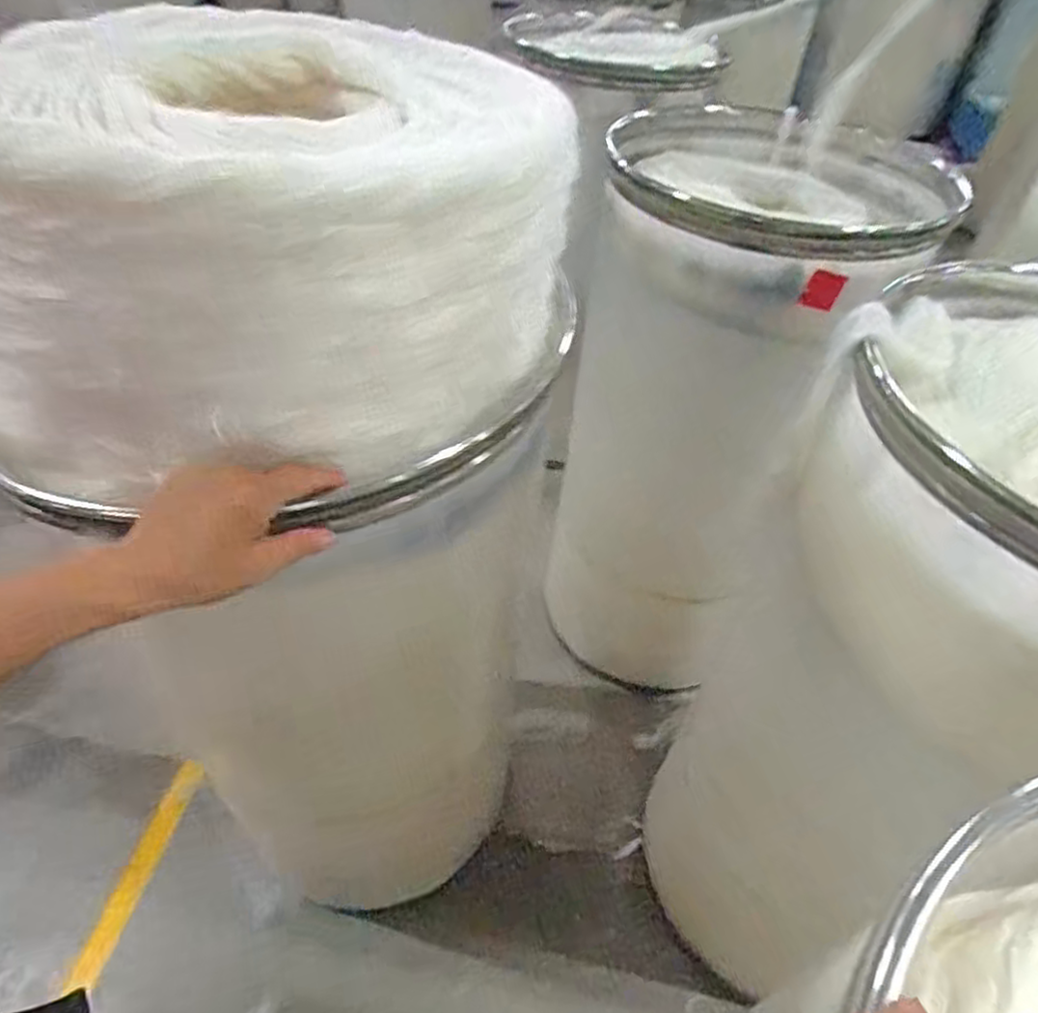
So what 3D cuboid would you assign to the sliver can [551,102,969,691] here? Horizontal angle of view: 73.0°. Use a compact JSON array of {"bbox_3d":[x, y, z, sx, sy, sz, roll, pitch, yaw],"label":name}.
[{"bbox_3d":[0.369,-0.186,1.403,0.512,0.934,0.575,12,45,7],"label":"sliver can"}]

